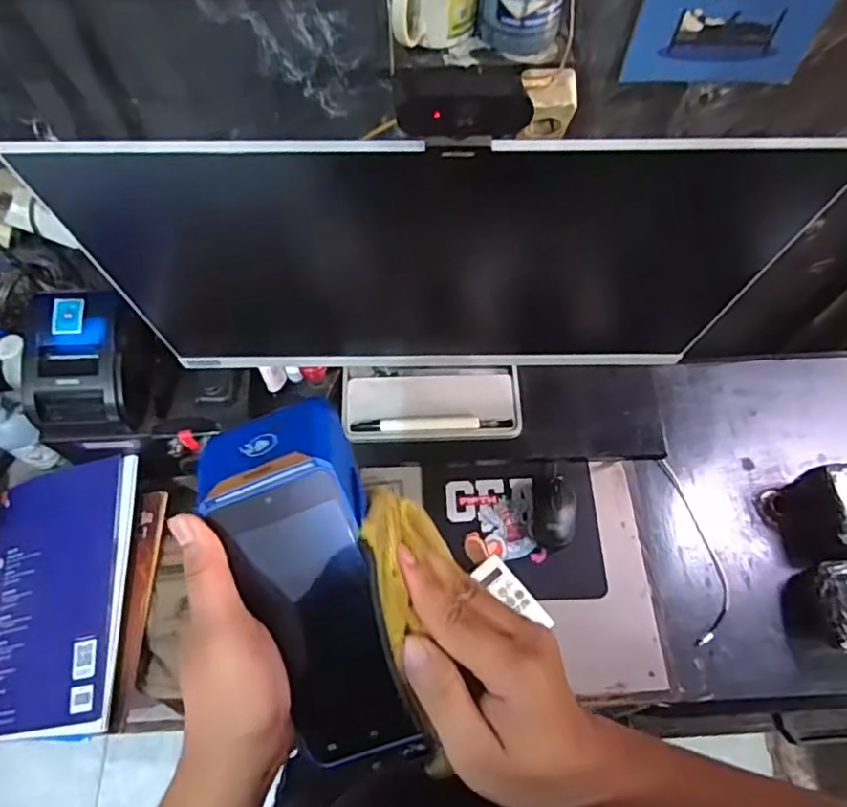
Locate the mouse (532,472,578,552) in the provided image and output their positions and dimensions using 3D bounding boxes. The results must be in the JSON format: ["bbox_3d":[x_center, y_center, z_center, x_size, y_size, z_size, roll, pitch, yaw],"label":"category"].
[{"bbox_3d":[0.179,0.140,0.820,0.055,0.030,0.103,4,64,1],"label":"mouse"}]

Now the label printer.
[{"bbox_3d":[-0.383,-0.042,0.701,0.119,0.111,0.148,-5,65,-3],"label":"label printer"}]

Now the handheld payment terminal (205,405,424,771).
[{"bbox_3d":[-0.061,0.100,0.329,0.079,0.065,0.189,-15,98,-8],"label":"handheld payment terminal"}]

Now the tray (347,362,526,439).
[{"bbox_3d":[0.010,-0.006,0.755,0.214,0.028,0.103,0,64,-1],"label":"tray"}]

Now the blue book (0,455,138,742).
[{"bbox_3d":[-0.446,0.230,0.731,0.217,0.020,0.301,-15,67,16],"label":"blue book"}]

